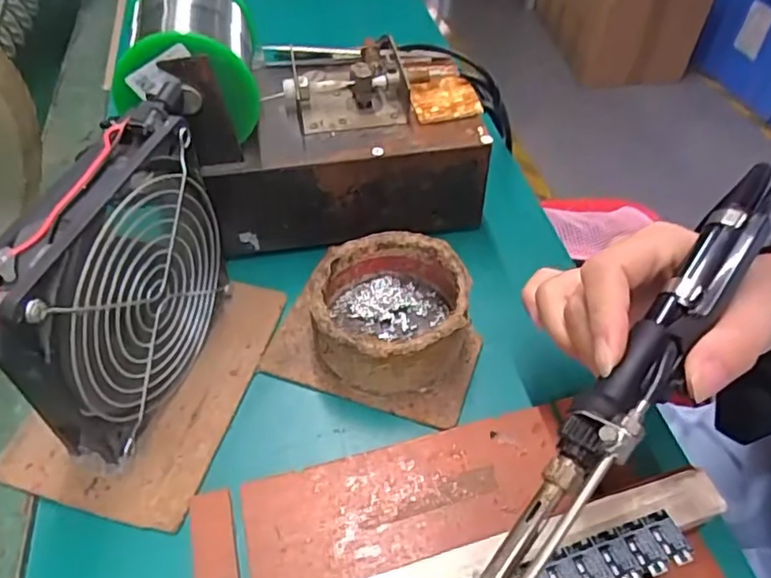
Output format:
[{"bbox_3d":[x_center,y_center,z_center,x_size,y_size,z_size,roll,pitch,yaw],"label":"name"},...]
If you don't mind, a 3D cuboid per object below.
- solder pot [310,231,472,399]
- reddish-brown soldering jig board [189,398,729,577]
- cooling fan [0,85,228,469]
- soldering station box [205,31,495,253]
[{"bbox_3d":[0.003,0.013,0.317,0.079,0.041,0.083,0,48,0],"label":"solder pot"},{"bbox_3d":[0.018,0.100,0.240,0.203,0.036,0.099,-11,49,-10],"label":"reddish-brown soldering jig board"},{"bbox_3d":[-0.115,0.001,0.270,0.027,0.128,0.135,13,50,12],"label":"cooling fan"},{"bbox_3d":[-0.027,-0.098,0.381,0.159,0.089,0.109,-7,49,-7],"label":"soldering station box"}]

